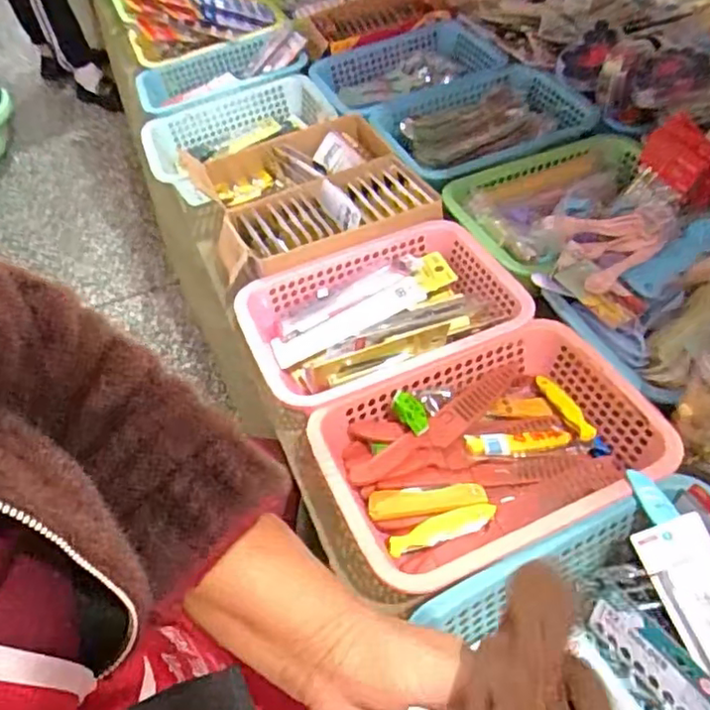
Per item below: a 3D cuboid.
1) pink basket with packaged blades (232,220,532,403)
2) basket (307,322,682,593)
[{"bbox_3d":[0.033,-0.047,0.757,0.319,0.071,0.219,-19,51,-12],"label":"pink basket with packaged blades"},{"bbox_3d":[0.126,0.092,0.620,0.306,0.074,0.212,-21,52,-13],"label":"basket"}]

